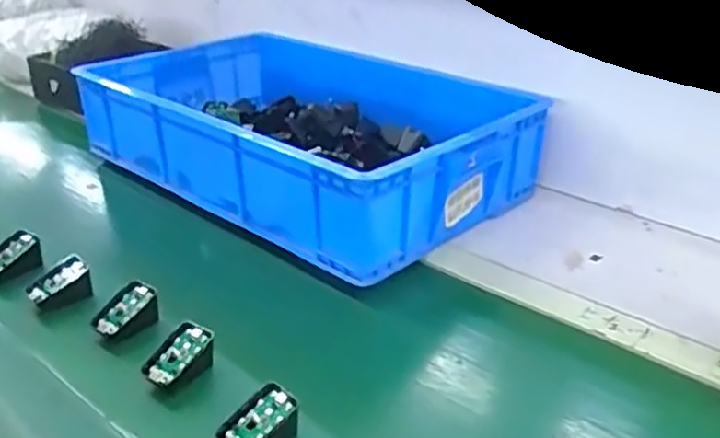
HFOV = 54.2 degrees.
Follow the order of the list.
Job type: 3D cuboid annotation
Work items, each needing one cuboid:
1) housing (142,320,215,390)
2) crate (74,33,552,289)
[{"bbox_3d":[-0.177,0.142,0.690,0.040,0.053,0.065,23,37,39],"label":"housing"},{"bbox_3d":[-0.094,-0.140,1.098,0.668,0.148,0.429,24,38,39],"label":"crate"}]

